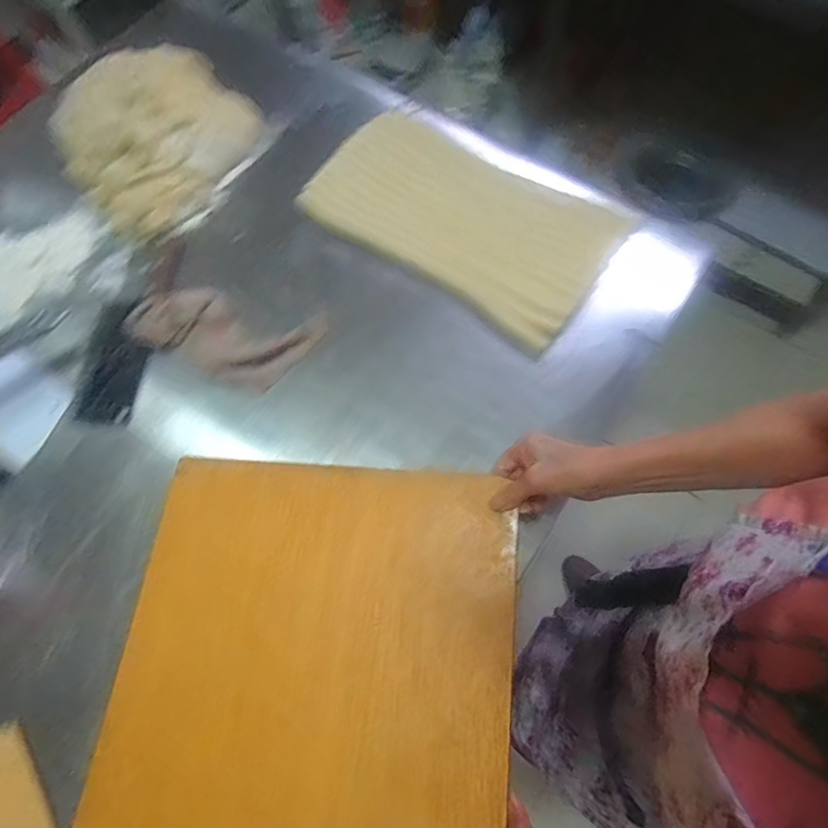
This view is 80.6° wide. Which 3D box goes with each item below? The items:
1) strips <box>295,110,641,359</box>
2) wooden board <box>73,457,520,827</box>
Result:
[{"bbox_3d":[0.065,-0.284,0.684,0.417,0.017,0.232,33,73,13],"label":"strips"},{"bbox_3d":[-0.133,0.460,0.428,0.399,0.030,0.794,4,75,13],"label":"wooden board"}]

